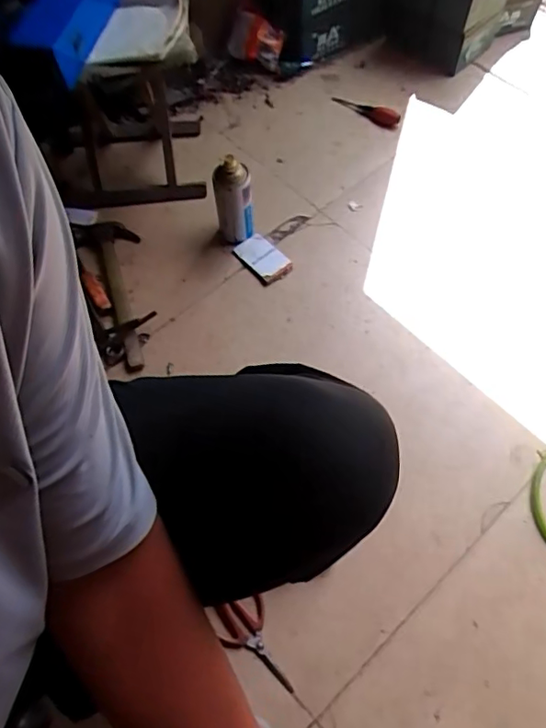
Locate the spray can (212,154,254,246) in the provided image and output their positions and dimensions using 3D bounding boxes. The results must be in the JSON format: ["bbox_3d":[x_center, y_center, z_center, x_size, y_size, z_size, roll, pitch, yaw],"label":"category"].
[{"bbox_3d":[-0.067,-0.278,0.935,0.057,0.157,0.050,-28,65,-13],"label":"spray can"}]

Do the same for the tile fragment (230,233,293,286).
[{"bbox_3d":[-0.020,-0.188,0.990,0.068,0.017,0.113,-38,68,-17],"label":"tile fragment"}]

